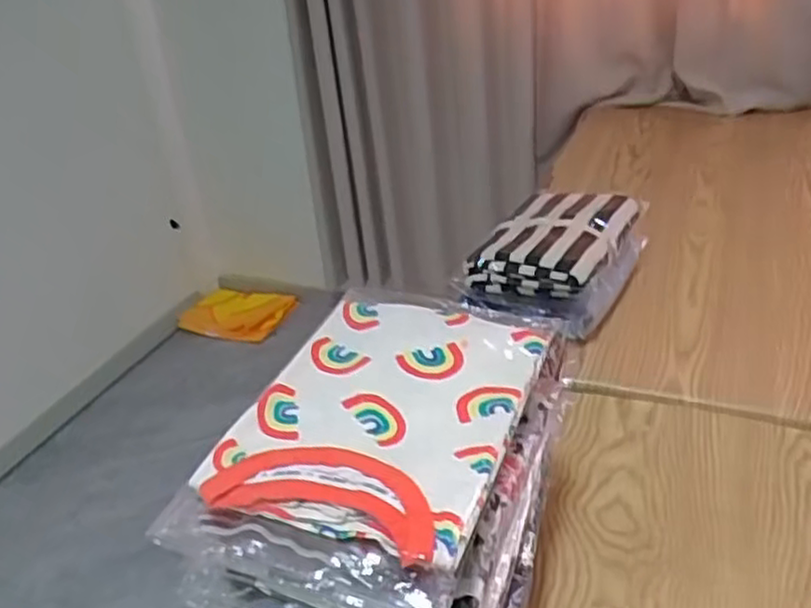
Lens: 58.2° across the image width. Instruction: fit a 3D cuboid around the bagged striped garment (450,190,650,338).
[{"bbox_3d":[0.212,-0.073,1.032,0.184,0.093,0.258,13,34,27],"label":"bagged striped garment"}]

